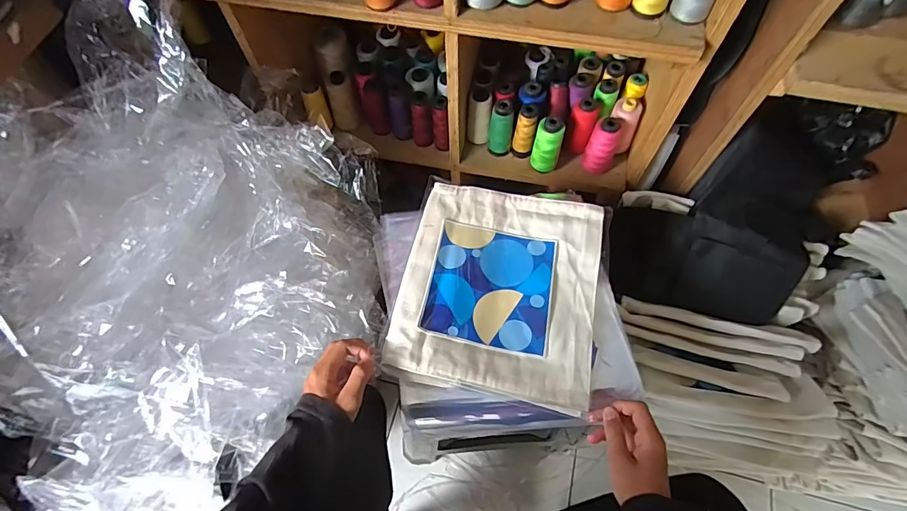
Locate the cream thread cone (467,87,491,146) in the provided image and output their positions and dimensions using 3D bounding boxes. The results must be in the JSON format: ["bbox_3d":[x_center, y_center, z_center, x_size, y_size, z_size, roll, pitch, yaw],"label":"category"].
[{"bbox_3d":[0.049,-0.264,0.840,0.043,0.104,0.047,3,64,2],"label":"cream thread cone"}]

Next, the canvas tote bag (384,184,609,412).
[{"bbox_3d":[0.062,0.031,0.568,0.240,0.028,0.270,11,64,6],"label":"canvas tote bag"}]

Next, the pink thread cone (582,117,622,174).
[{"bbox_3d":[0.273,-0.201,0.815,0.053,0.107,0.047,21,66,11],"label":"pink thread cone"}]

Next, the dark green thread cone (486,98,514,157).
[{"bbox_3d":[0.089,-0.236,0.839,0.044,0.111,0.041,7,64,4],"label":"dark green thread cone"}]

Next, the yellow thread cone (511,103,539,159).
[{"bbox_3d":[0.133,-0.228,0.836,0.038,0.108,0.035,0,64,1],"label":"yellow thread cone"}]

